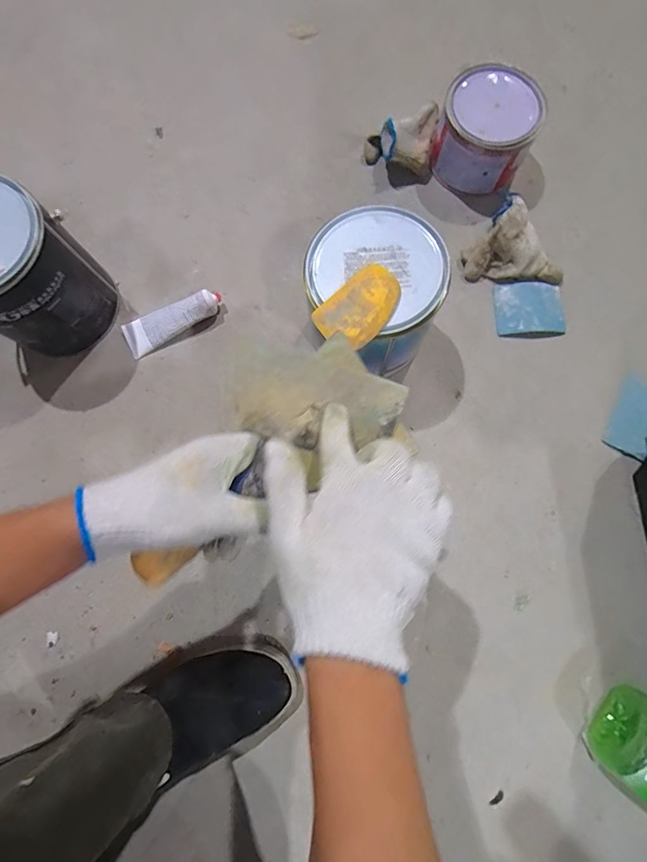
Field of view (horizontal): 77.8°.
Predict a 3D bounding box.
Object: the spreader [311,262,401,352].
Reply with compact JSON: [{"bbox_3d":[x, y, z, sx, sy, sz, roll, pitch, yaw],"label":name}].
[{"bbox_3d":[0.041,-0.131,0.423,0.099,0.009,0.063,-43,80,-6],"label":"spreader"}]

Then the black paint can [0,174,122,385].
[{"bbox_3d":[-0.379,-0.192,0.505,0.156,0.183,0.143,0,78,1],"label":"black paint can"}]

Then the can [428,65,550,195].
[{"bbox_3d":[0.231,-0.425,0.579,0.134,0.096,0.125,0,78,1],"label":"can"}]

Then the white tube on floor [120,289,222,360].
[{"bbox_3d":[-0.216,-0.160,0.571,0.143,0.033,0.046,-28,79,-4],"label":"white tube on floor"}]

